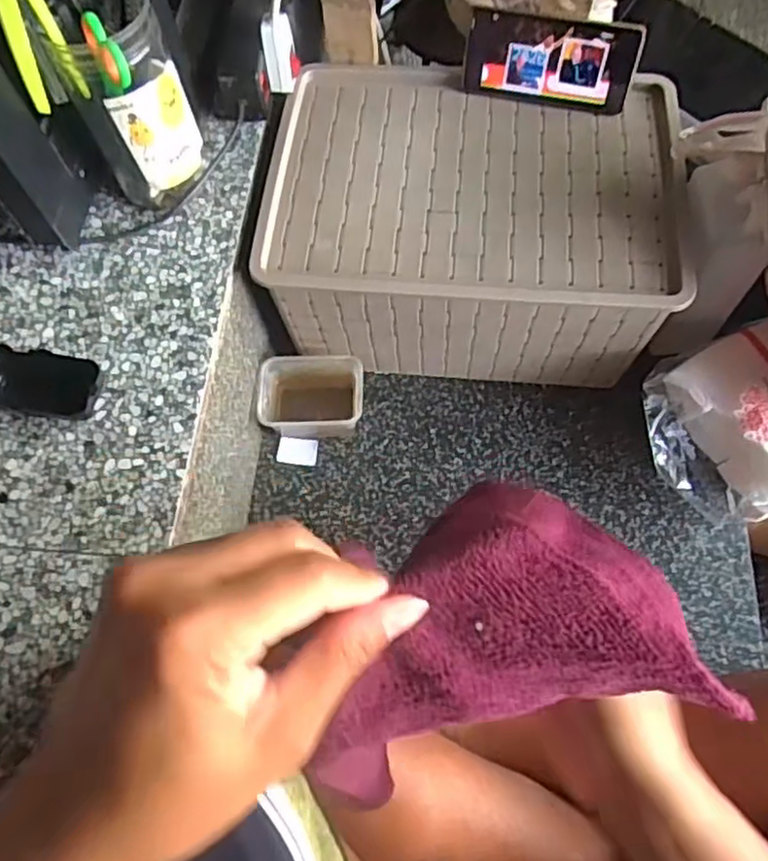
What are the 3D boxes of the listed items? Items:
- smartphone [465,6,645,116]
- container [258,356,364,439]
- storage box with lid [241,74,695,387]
[{"bbox_3d":[0.163,-0.362,0.665,0.162,0.079,0.010,12,41,11],"label":"smartphone"},{"bbox_3d":[-0.075,-0.036,0.723,0.105,0.052,0.074,2,66,3],"label":"container"},{"bbox_3d":[0.088,-0.216,0.714,0.387,0.151,0.276,5,66,6],"label":"storage box with lid"}]

